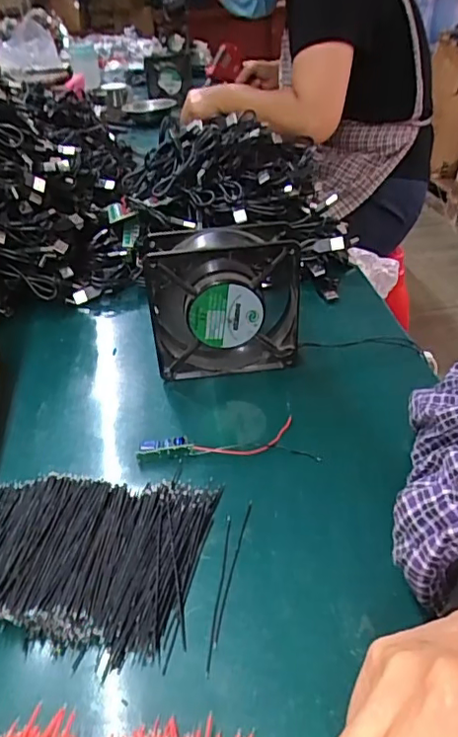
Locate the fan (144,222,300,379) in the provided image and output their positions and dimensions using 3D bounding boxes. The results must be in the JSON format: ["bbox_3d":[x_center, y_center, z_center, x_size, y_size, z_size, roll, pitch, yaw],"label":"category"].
[{"bbox_3d":[-0.004,-0.055,0.464,0.118,0.120,0.044,-4,35,-1],"label":"fan"}]

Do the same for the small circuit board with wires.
[{"bbox_3d":[-0.001,0.051,0.418,0.131,0.008,0.042,-2,35,2],"label":"small circuit board with wires"}]

